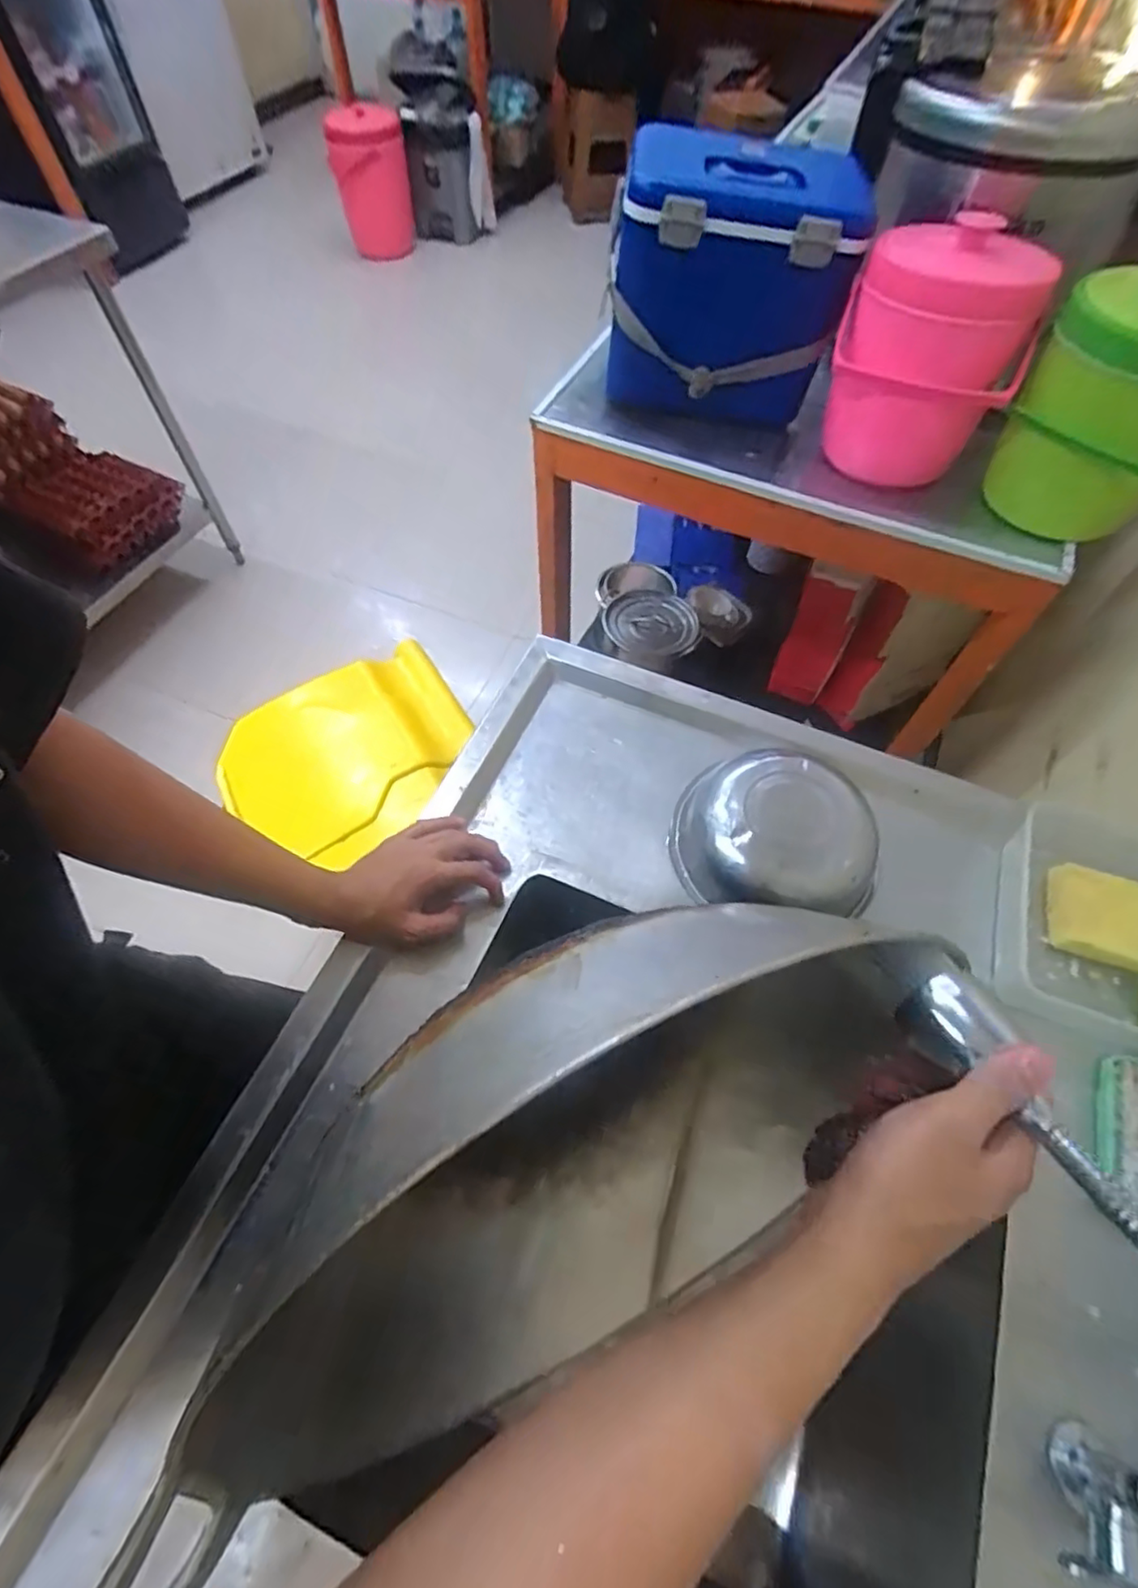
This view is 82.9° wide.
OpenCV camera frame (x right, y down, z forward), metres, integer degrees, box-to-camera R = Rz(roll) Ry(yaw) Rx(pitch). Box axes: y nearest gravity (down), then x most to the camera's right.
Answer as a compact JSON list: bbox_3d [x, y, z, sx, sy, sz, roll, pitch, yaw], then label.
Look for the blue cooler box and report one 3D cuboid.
[{"bbox_3d":[0.228,-0.721,0.934,0.325,0.284,0.178,13,60,8],"label":"blue cooler box"}]

